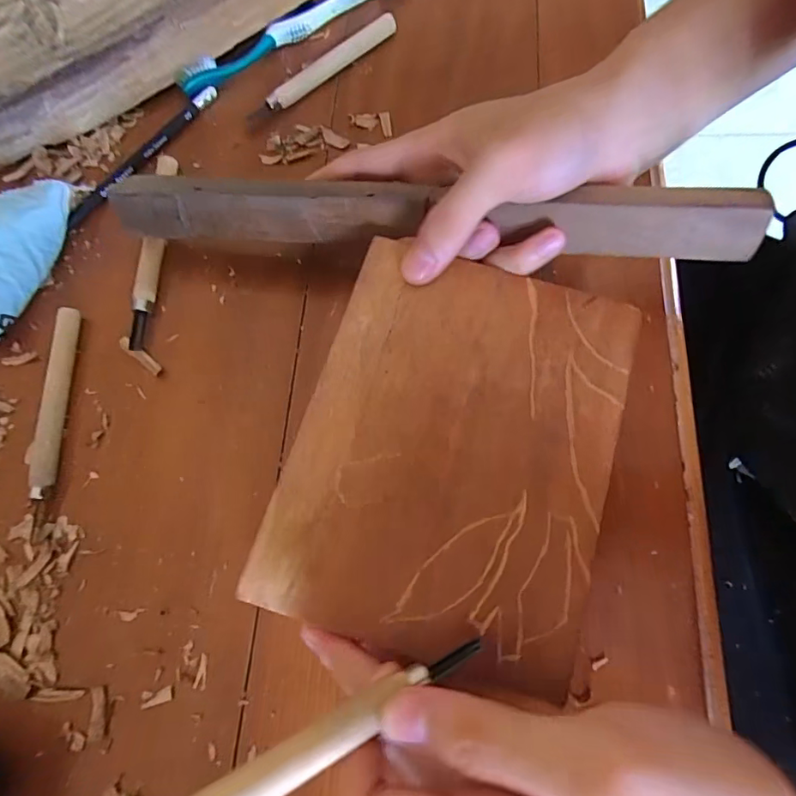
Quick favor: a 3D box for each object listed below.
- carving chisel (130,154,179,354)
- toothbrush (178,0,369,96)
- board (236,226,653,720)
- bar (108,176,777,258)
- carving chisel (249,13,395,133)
[{"bbox_3d":[-0.143,-0.088,0.289,0.013,0.010,0.125,-2,71,1],"label":"carving chisel"},{"bbox_3d":[-0.068,-0.260,0.341,0.186,0.015,0.020,-34,74,-9],"label":"toothbrush"},{"bbox_3d":[0.026,0.019,0.209,0.127,0.014,0.169,17,73,7],"label":"board"},{"bbox_3d":[0.007,-0.093,0.242,0.305,0.024,0.028,5,72,9],"label":"bar"},{"bbox_3d":[-0.050,-0.214,0.324,0.123,0.014,0.010,-40,75,-11],"label":"carving chisel"}]

